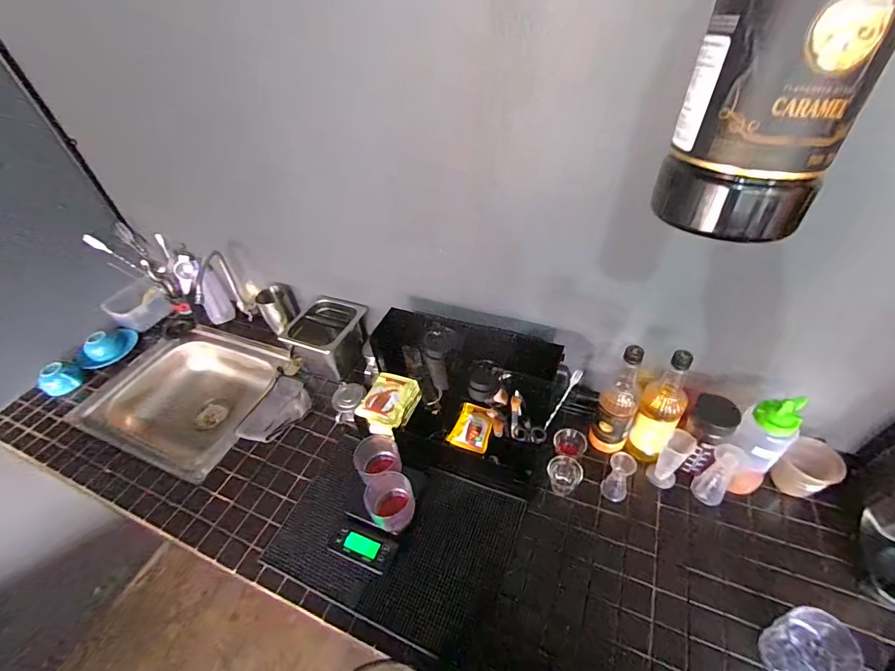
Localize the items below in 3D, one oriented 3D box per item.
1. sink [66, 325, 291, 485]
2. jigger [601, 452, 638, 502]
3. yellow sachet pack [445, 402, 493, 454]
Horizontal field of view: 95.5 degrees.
[{"bbox_3d":[-0.693,0.206,1.190,0.511,0.200,0.421,14,48,21],"label":"sink"},{"bbox_3d":[0.321,0.268,0.764,0.046,0.110,0.043,-4,44,4],"label":"jigger"},{"bbox_3d":[0.052,0.181,0.818,0.079,0.022,0.097,11,47,19],"label":"yellow sachet pack"}]

